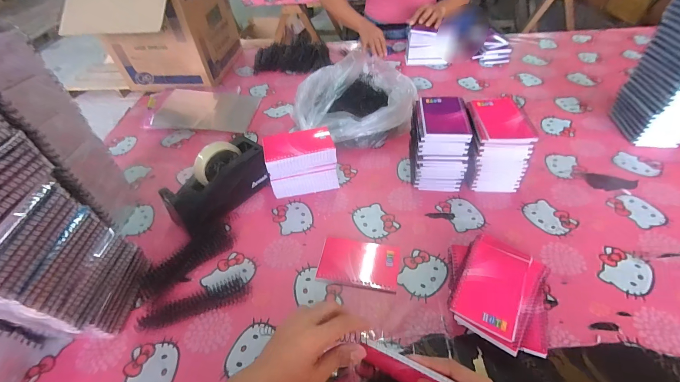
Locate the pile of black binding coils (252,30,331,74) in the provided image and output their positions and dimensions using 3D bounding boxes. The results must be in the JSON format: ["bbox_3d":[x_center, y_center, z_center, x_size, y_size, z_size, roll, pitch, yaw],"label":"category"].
[{"bbox_3d":[-0.159,-0.450,1.029,0.251,0.066,0.142,-5,45,0],"label":"pile of black binding coils"}]

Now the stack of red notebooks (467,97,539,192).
[{"bbox_3d":[0.292,-0.085,0.606,0.102,0.135,0.132,-2,45,3],"label":"stack of red notebooks"}]

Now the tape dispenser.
[{"bbox_3d":[-0.227,-0.012,0.585,0.068,0.115,0.198,29,54,29],"label":"tape dispenser"}]

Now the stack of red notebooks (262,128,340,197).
[{"bbox_3d":[-0.075,-0.054,0.616,0.127,0.110,0.067,-13,46,-8],"label":"stack of red notebooks"}]

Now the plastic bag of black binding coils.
[{"bbox_3d":[0.030,-0.212,0.747,0.262,0.135,0.230,-10,45,-5],"label":"plastic bag of black binding coils"}]

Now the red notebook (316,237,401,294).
[{"bbox_3d":[0.031,0.120,0.515,0.129,0.008,0.083,6,46,10],"label":"red notebook"}]

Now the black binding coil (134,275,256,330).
[{"bbox_3d":[-0.221,0.171,0.475,0.160,0.010,0.040,-17,46,-12],"label":"black binding coil"}]

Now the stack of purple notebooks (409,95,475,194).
[{"bbox_3d":[0.194,-0.092,0.618,0.096,0.132,0.131,2,46,7],"label":"stack of purple notebooks"}]

